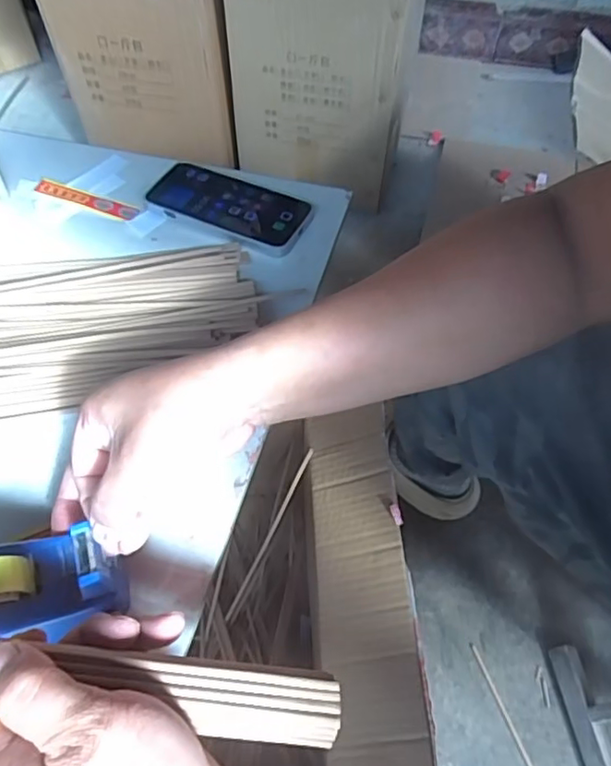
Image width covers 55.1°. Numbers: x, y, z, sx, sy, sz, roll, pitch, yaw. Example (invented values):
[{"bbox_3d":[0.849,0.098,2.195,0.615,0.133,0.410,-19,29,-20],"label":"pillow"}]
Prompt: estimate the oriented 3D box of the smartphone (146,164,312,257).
[{"bbox_3d":[-0.073,-0.177,0.577,0.156,0.014,0.085,19,57,12],"label":"smartphone"}]

